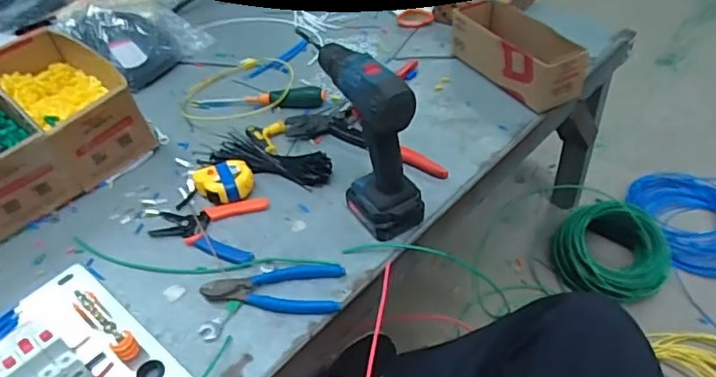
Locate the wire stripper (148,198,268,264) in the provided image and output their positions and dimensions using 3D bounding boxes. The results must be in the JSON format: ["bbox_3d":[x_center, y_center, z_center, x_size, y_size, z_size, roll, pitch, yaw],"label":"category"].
[{"bbox_3d":[-0.201,0.052,0.741,0.144,0.011,0.102,0,44,8],"label":"wire stripper"}]

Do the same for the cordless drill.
[{"bbox_3d":[0.009,-0.060,0.684,0.067,0.220,0.152,-28,47,-20],"label":"cordless drill"}]

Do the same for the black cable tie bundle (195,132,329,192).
[{"bbox_3d":[-0.132,-0.043,0.810,0.193,0.034,0.049,11,47,18],"label":"black cable tie bundle"}]

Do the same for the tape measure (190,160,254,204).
[{"bbox_3d":[-0.185,-0.009,0.785,0.081,0.037,0.076,-4,44,4],"label":"tape measure"}]

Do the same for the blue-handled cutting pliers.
[{"bbox_3d":[-0.099,0.116,0.656,0.160,0.019,0.061,1,44,9],"label":"blue-handled cutting pliers"}]

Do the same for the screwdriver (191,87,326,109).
[{"bbox_3d":[-0.169,-0.149,0.944,0.229,0.037,0.032,2,44,10],"label":"screwdriver"}]

